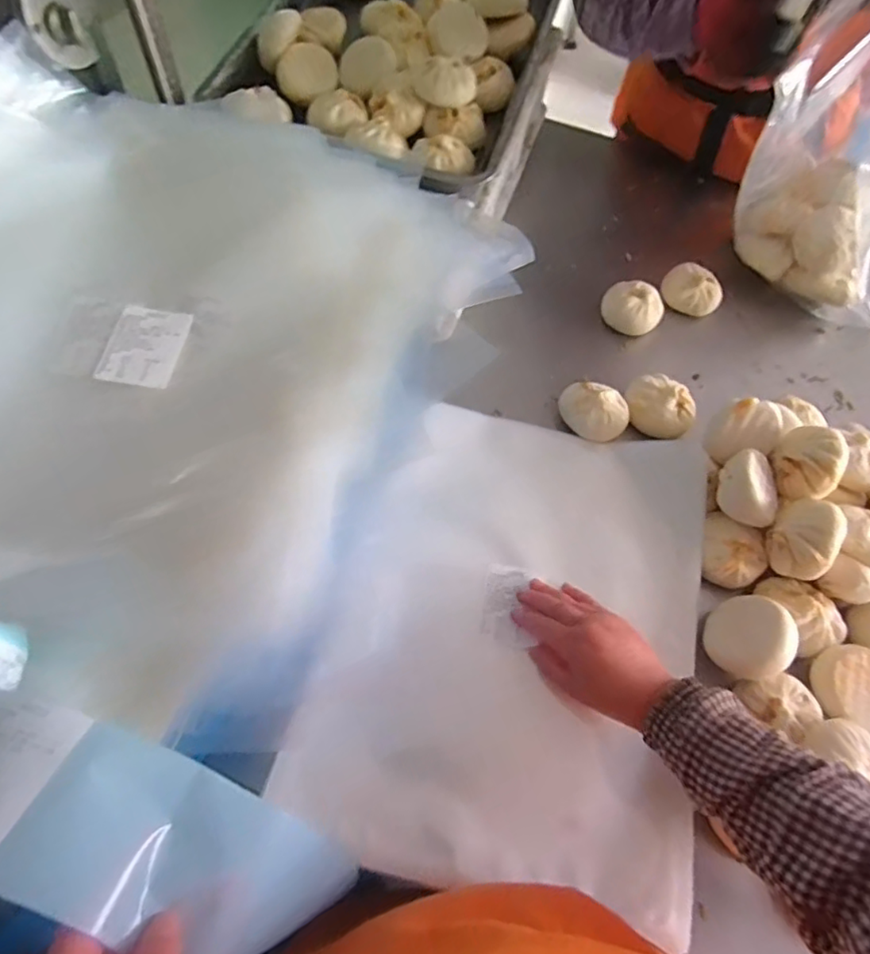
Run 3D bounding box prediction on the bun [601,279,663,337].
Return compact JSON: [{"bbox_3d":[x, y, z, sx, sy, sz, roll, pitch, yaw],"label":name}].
[{"bbox_3d":[0.256,-0.220,0.753,0.077,0.037,0.059,26,63,10],"label":"bun"}]

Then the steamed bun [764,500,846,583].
[{"bbox_3d":[0.352,0.059,0.550,0.051,0.061,0.065,-26,66,-17],"label":"steamed bun"}]

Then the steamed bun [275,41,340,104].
[{"bbox_3d":[-0.173,-0.548,0.788,0.078,0.042,0.078,-5,62,-7],"label":"steamed bun"}]

